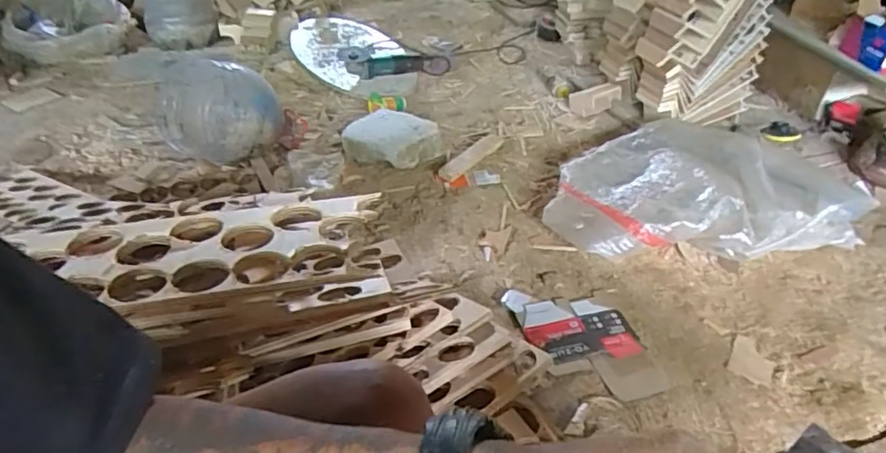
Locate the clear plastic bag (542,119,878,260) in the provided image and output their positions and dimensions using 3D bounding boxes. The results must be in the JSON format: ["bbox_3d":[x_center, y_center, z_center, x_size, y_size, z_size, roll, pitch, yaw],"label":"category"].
[{"bbox_3d":[0.560,-0.109,1.343,0.654,0.132,0.456,-1,40,-4],"label":"clear plastic bag"}]

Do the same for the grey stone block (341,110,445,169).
[{"bbox_3d":[-0.130,-0.213,1.513,0.247,0.098,0.159,-4,39,-8],"label":"grey stone block"}]

